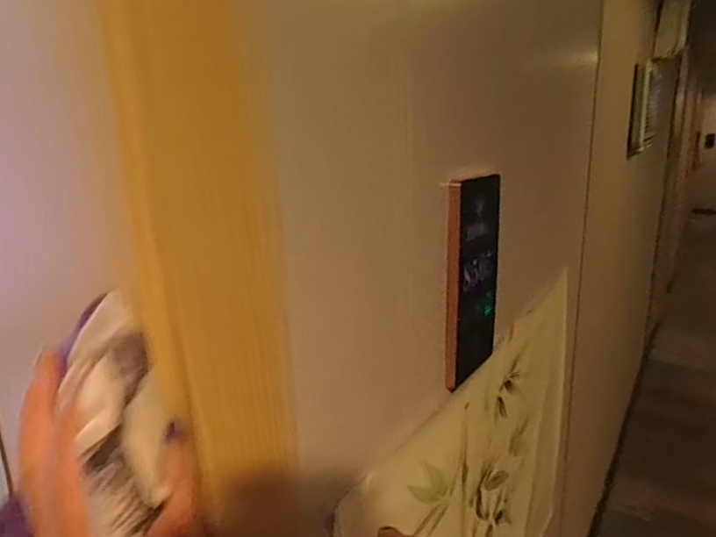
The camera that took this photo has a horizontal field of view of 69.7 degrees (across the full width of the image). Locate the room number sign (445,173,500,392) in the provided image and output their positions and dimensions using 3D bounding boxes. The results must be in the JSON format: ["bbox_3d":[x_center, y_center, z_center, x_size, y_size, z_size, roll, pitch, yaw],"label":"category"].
[{"bbox_3d":[0.133,0.011,0.585,0.014,0.229,0.120,8,19,35],"label":"room number sign"}]

